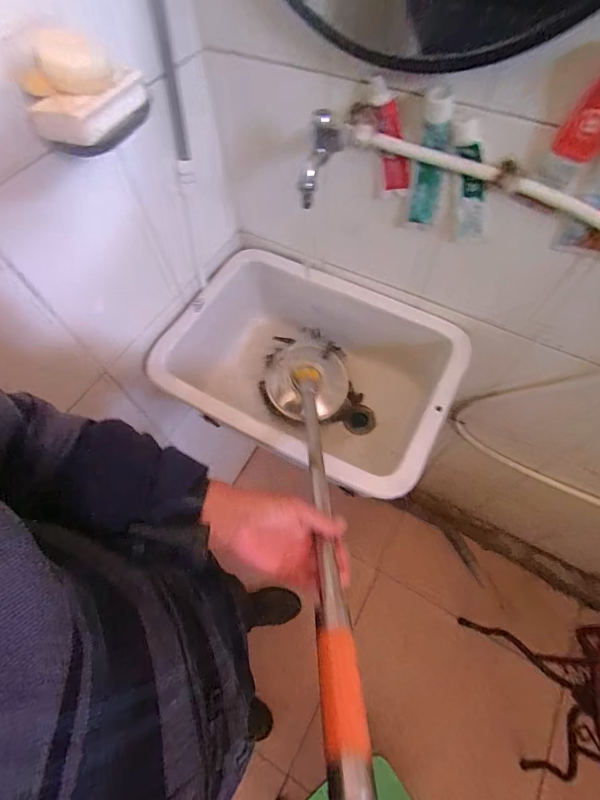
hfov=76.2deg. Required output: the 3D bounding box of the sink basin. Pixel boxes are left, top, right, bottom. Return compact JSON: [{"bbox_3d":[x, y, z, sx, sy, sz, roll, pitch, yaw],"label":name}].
[{"bbox_3d":[0.012,-0.036,0.785,0.520,0.240,0.357,24,66,15],"label":"sink basin"}]

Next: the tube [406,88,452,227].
[{"bbox_3d":[0.174,-0.310,0.514,0.041,0.185,0.020,21,65,13],"label":"tube"}]

